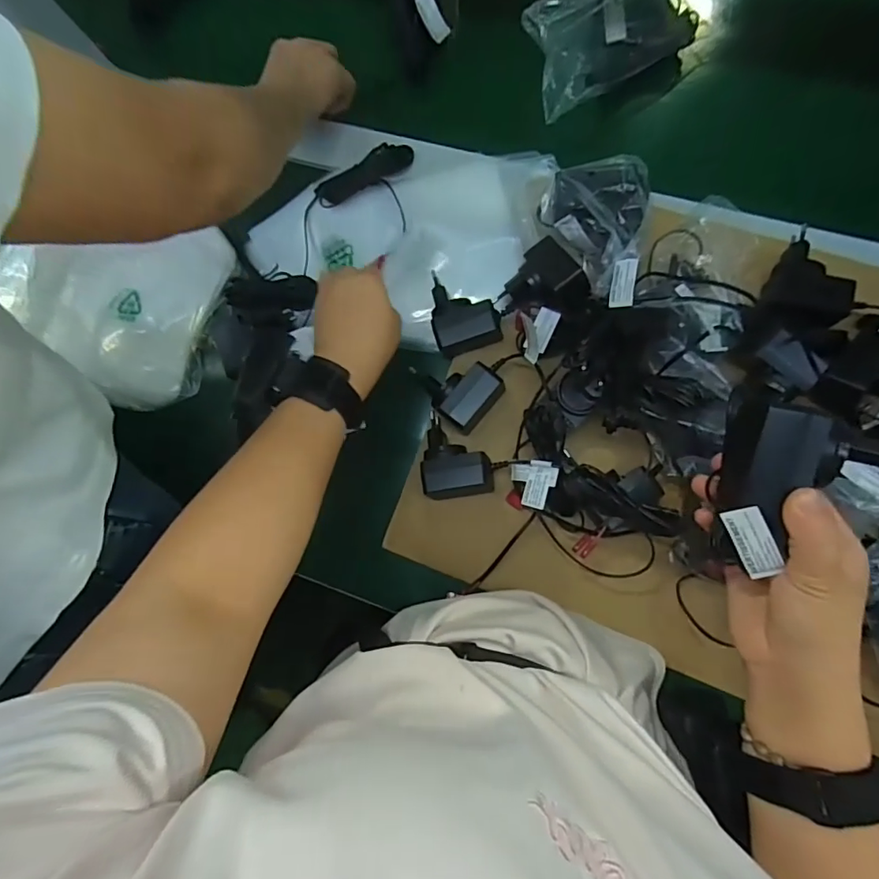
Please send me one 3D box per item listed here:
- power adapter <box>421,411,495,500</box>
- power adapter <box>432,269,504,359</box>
[{"bbox_3d":[0.014,0.015,0.468,0.060,0.046,0.073,-10,83,6],"label":"power adapter"},{"bbox_3d":[0.023,-0.121,0.480,0.060,0.030,0.071,-14,83,6],"label":"power adapter"}]

